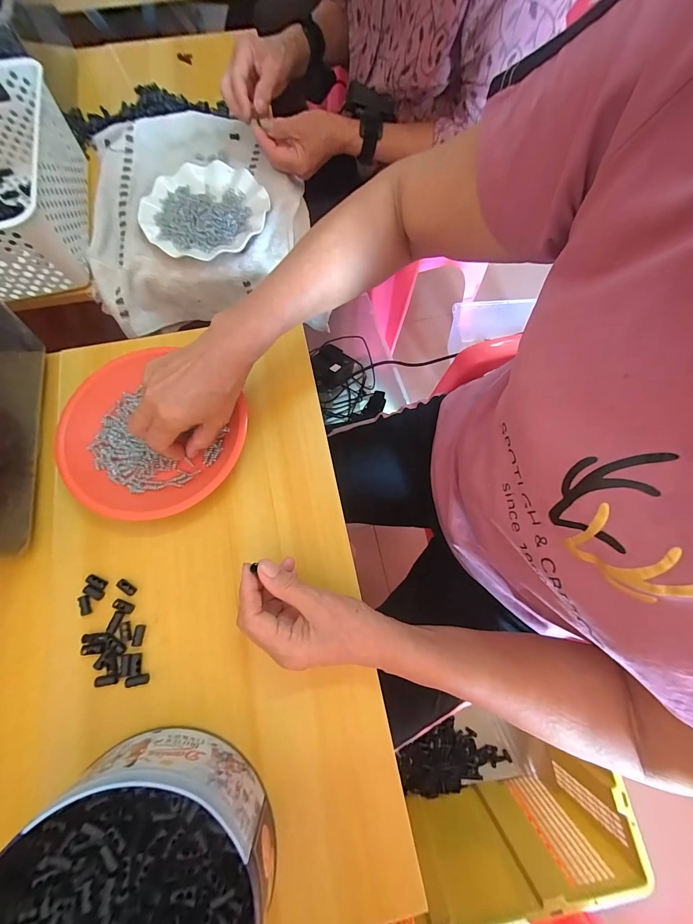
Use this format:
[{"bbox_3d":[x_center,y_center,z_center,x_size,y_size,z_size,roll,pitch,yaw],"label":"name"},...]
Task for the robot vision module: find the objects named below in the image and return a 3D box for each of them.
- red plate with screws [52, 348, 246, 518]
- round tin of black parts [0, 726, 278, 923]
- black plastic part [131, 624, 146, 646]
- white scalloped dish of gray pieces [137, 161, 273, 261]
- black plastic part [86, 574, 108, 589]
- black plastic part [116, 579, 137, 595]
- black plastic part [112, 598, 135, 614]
[{"bbox_3d":[-0.213,-0.029,0.363,0.174,0.034,0.172,0,73,-1],"label":"red plate with screws"},{"bbox_3d":[-0.160,0.332,0.239,0.185,0.076,0.219,35,76,9],"label":"round tin of black parts"},{"bbox_3d":[-0.199,0.166,0.320,0.009,0.004,0.019,3,73,0],"label":"black plastic part"},{"bbox_3d":[-0.215,-0.384,0.507,0.182,0.030,0.183,0,73,-1],"label":"white scalloped dish of gray pieces"},{"bbox_3d":[-0.249,0.119,0.335,0.020,0.004,0.009,22,74,5],"label":"black plastic part"},{"bbox_3d":[-0.220,0.125,0.335,0.020,0.005,0.008,38,76,-4],"label":"black plastic part"},{"bbox_3d":[-0.219,0.141,0.330,0.020,0.004,0.009,21,74,5],"label":"black plastic part"}]

